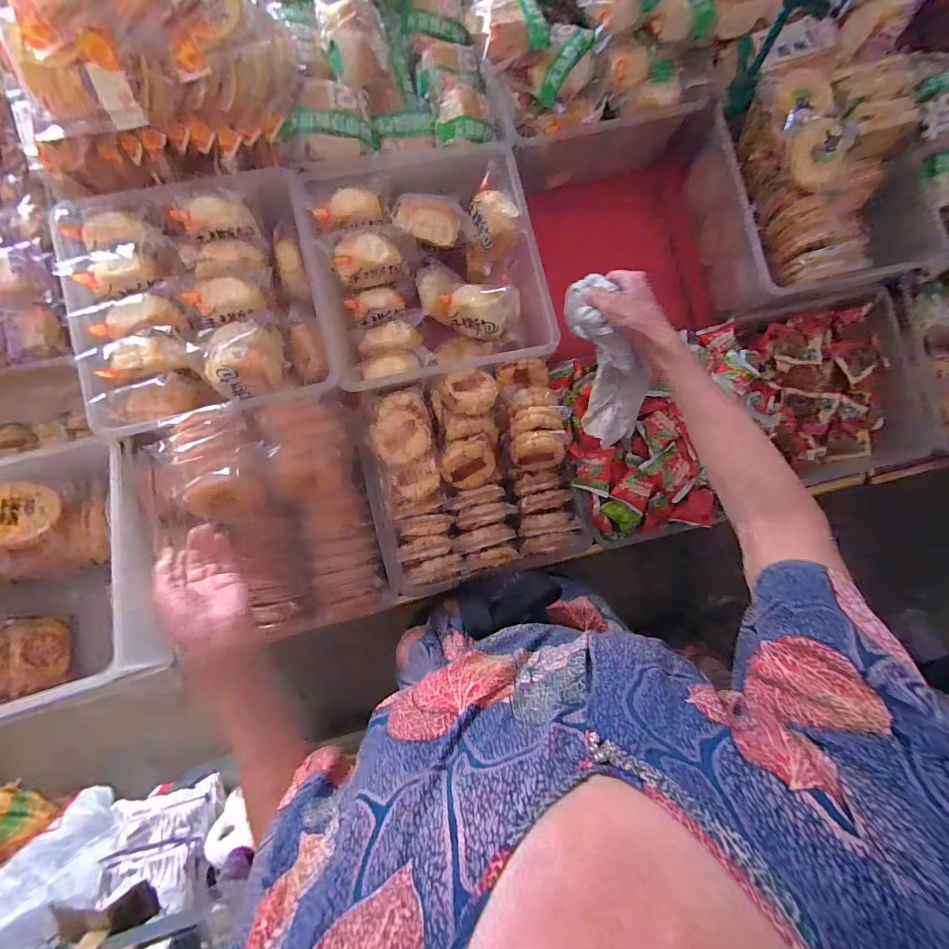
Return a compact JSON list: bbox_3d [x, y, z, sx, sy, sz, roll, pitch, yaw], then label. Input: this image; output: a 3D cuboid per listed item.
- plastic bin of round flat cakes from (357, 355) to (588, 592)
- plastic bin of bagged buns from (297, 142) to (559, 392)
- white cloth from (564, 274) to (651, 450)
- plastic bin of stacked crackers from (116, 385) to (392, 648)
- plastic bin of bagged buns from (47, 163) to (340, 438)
[{"bbox_3d":[0.001,0.005,0.598,0.286,0.120,0.286,-14,87,-5],"label":"plastic bin of round flat cakes"},{"bbox_3d":[-0.065,-0.278,0.598,0.298,0.098,0.300,-13,87,-5],"label":"plastic bin of bagged buns"},{"bbox_3d":[0.166,-0.143,0.537,0.073,0.077,0.205,-20,104,-5],"label":"white cloth"},{"bbox_3d":[-0.265,0.066,0.547,0.285,0.110,0.298,-15,87,-5],"label":"plastic bin of stacked crackers"},{"bbox_3d":[-0.347,-0.216,0.548,0.297,0.099,0.295,-15,87,-5],"label":"plastic bin of bagged buns"}]

